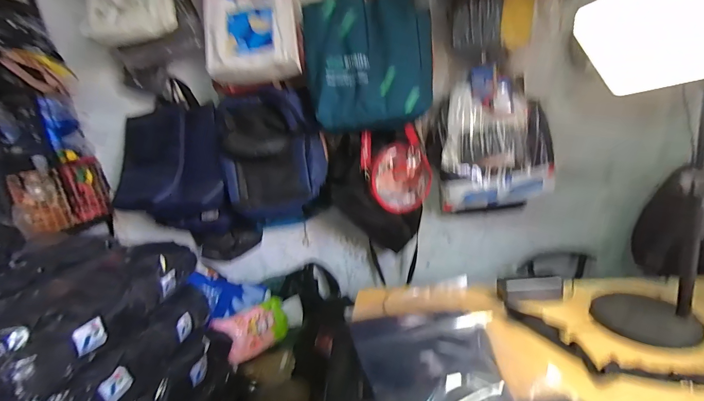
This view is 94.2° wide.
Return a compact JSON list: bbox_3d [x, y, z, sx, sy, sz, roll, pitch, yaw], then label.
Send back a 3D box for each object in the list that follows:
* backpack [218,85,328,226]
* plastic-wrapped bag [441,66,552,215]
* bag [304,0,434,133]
[{"bbox_3d":[-0.267,-0.135,1.172,0.337,0.477,0.180,-5,18,10],"label":"backpack"},{"bbox_3d":[0.493,-0.176,1.116,0.361,0.466,0.097,-8,17,-2],"label":"plastic-wrapped bag"},{"bbox_3d":[0.052,-0.478,1.022,0.383,0.450,0.182,-8,17,0],"label":"bag"}]

